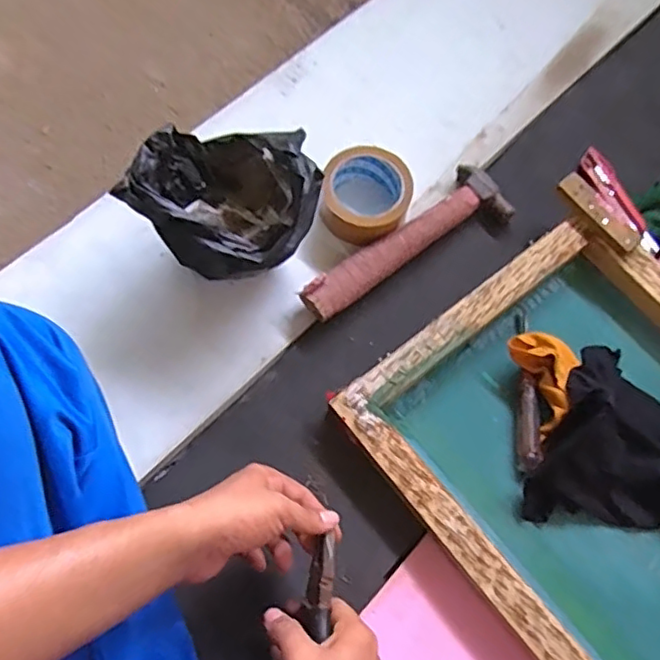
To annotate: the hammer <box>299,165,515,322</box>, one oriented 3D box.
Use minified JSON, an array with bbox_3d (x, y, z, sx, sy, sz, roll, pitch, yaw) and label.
[{"bbox_3d":[0.083,-0.094,0.677,0.259,0.038,0.069,-33,75,-14],"label":"hammer"}]

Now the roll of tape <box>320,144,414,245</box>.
[{"bbox_3d":[0.040,-0.147,0.686,0.095,0.056,0.099,1,69,-3],"label":"roll of tape"}]

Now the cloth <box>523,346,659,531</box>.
[{"bbox_3d":[0.292,0.118,0.599,0.148,0.067,0.187,25,70,6],"label":"cloth"}]

